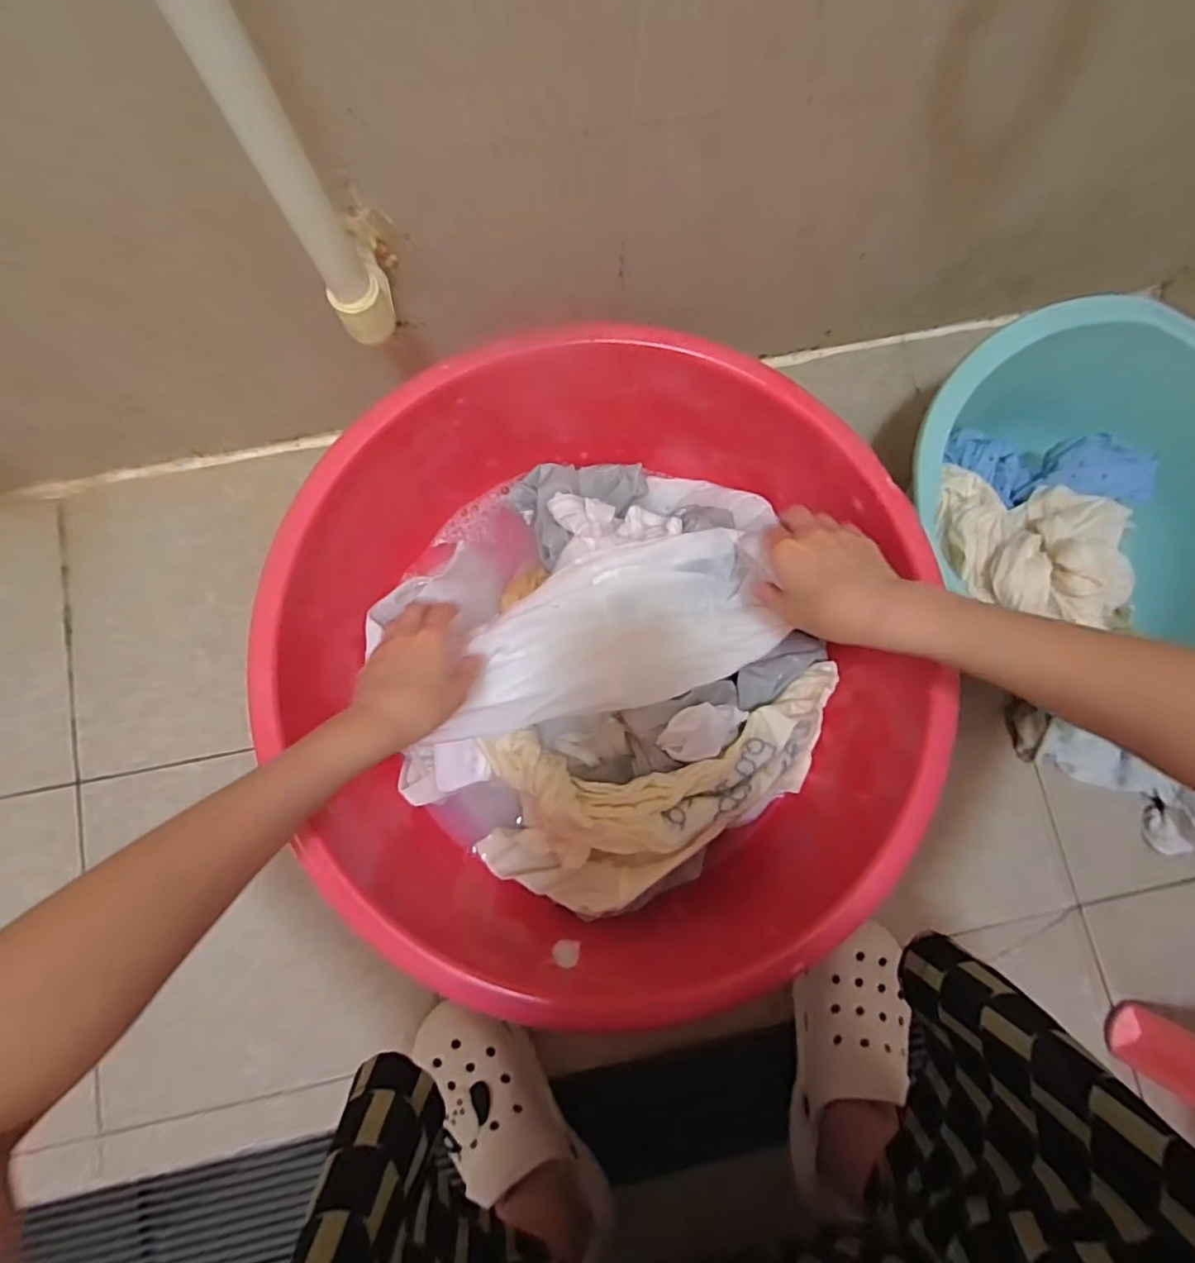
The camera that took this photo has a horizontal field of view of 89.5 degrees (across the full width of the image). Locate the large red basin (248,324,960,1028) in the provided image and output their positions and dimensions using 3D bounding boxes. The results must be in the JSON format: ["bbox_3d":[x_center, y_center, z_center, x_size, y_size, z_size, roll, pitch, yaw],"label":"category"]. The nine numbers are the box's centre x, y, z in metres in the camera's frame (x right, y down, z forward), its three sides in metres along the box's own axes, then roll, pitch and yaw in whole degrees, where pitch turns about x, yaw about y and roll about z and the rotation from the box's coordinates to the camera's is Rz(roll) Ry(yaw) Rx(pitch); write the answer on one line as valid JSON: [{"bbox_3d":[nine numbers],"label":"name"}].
[{"bbox_3d":[-0.003,0.025,0.511,0.460,0.173,0.460,0,79,-2],"label":"large red basin"}]

